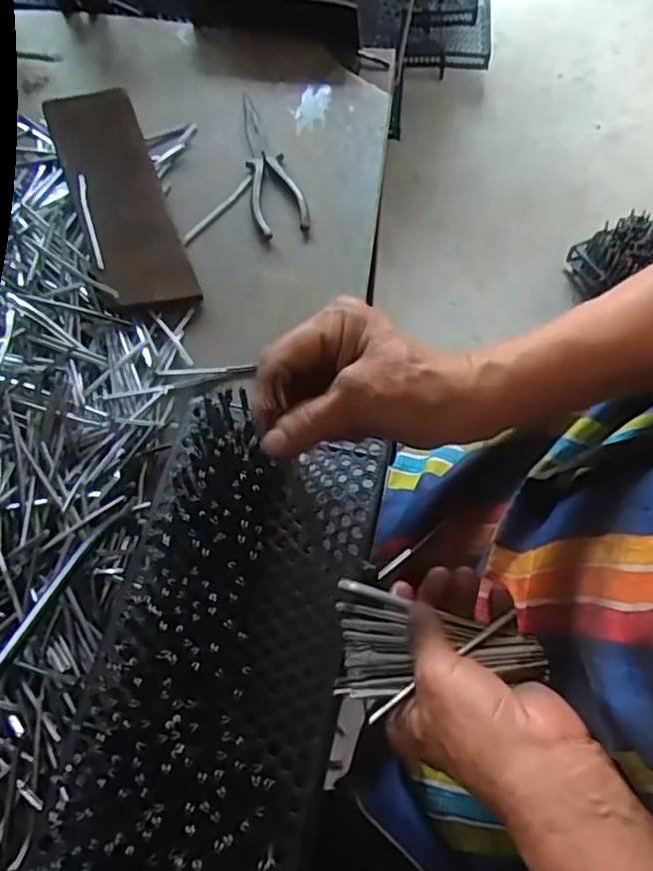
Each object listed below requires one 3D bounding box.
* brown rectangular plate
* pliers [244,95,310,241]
[{"bbox_3d":[-0.194,-0.225,0.600,0.081,0.021,0.253,-19,72,-12],"label":"brown rectangular plate"},{"bbox_3d":[-0.056,-0.267,0.631,0.049,0.008,0.174,-12,66,-3],"label":"pliers"}]

